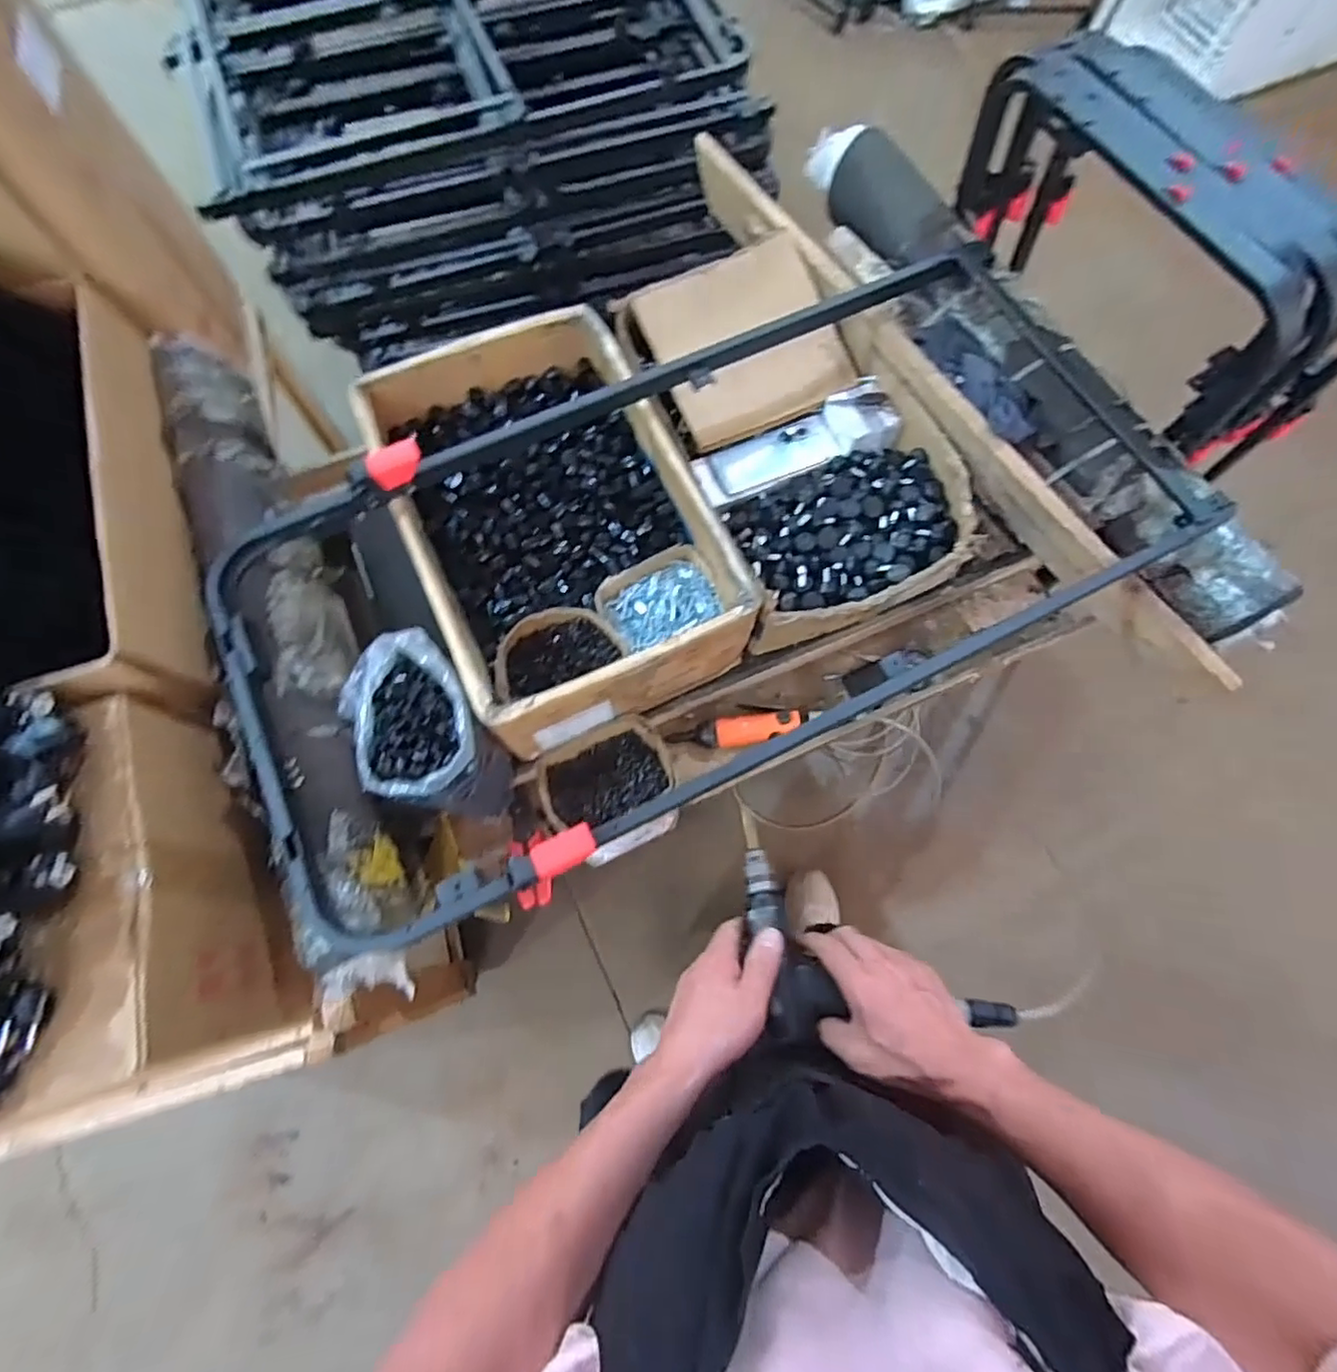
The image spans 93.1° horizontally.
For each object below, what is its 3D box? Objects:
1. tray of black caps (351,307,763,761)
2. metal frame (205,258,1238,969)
[{"bbox_3d":[-0.149,-0.218,0.841,0.338,0.143,0.526,-25,73,-8],"label":"tray of black caps"},{"bbox_3d":[0.045,-0.196,0.736,1.113,0.115,0.568,-26,74,-8],"label":"metal frame"}]

